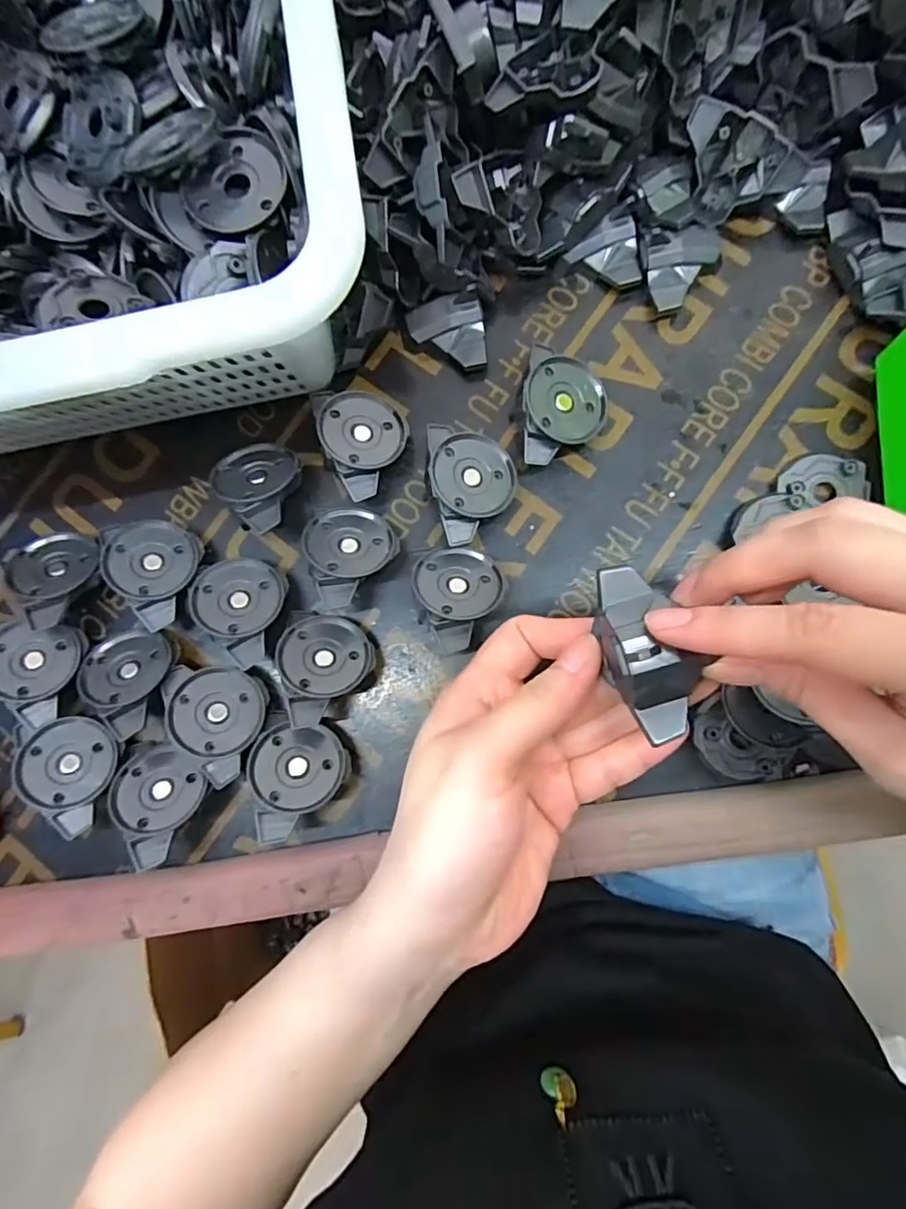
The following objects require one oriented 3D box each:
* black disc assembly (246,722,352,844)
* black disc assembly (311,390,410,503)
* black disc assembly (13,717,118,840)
[{"bbox_3d":[-0.071,0.079,0.262,0.044,0.008,0.048,-11,68,-16],"label":"black disc assembly"},{"bbox_3d":[-0.046,-0.080,0.278,0.045,0.010,0.054,10,74,-16],"label":"black disc assembly"},{"bbox_3d":[-0.185,0.083,0.276,0.039,0.023,0.054,-20,82,4],"label":"black disc assembly"}]

